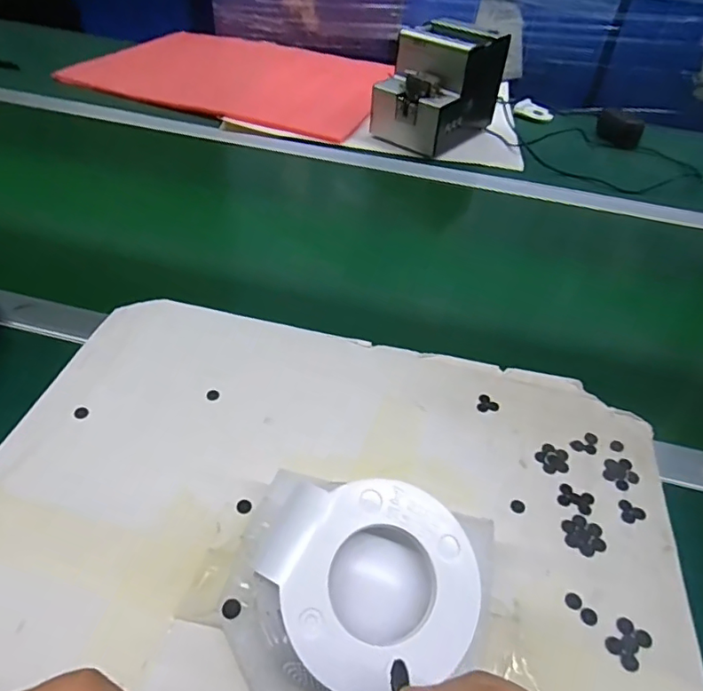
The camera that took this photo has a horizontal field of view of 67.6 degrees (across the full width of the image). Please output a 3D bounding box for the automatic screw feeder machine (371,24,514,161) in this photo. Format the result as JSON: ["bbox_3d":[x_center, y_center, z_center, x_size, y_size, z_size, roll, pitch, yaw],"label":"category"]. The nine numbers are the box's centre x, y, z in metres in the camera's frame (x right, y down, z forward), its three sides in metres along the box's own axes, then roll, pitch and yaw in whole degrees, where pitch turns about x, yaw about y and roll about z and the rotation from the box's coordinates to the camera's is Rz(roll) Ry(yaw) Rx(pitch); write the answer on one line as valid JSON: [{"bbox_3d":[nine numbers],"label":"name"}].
[{"bbox_3d":[0.138,-0.410,0.830,0.128,0.141,0.179,31,49,24],"label":"automatic screw feeder machine"}]

